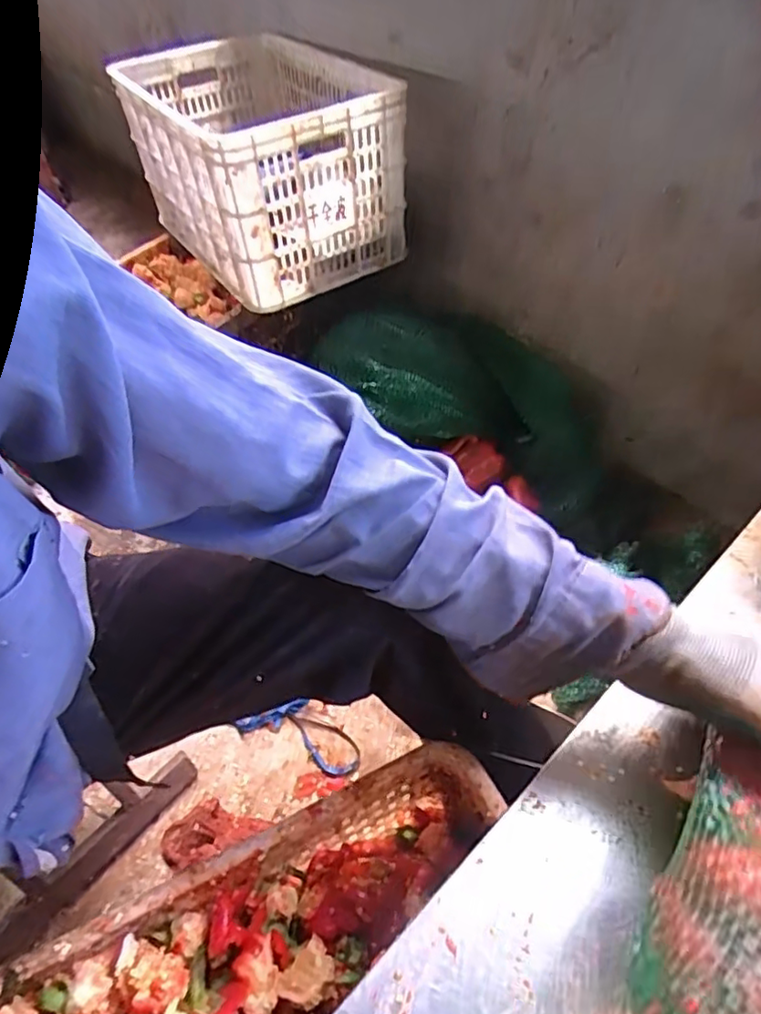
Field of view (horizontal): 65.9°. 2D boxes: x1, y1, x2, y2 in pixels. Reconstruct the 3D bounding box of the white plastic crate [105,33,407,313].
[{"bbox_3d":[-0.219,-0.626,1.061,0.315,0.266,0.517,-31,55,-20],"label":"white plastic crate"}]

